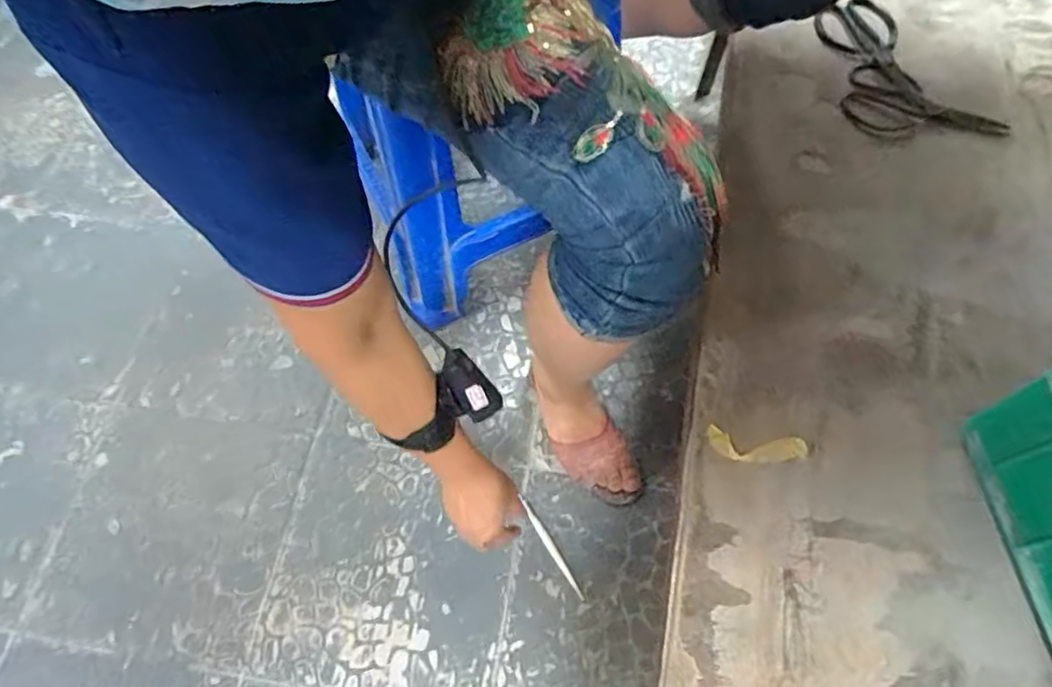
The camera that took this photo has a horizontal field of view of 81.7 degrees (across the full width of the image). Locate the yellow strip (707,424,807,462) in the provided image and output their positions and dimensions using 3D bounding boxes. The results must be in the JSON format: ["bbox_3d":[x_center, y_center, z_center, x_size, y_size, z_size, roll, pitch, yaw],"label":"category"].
[{"bbox_3d":[0.215,0.096,0.564,0.091,0.007,0.029,7,67,4],"label":"yellow strip"}]

